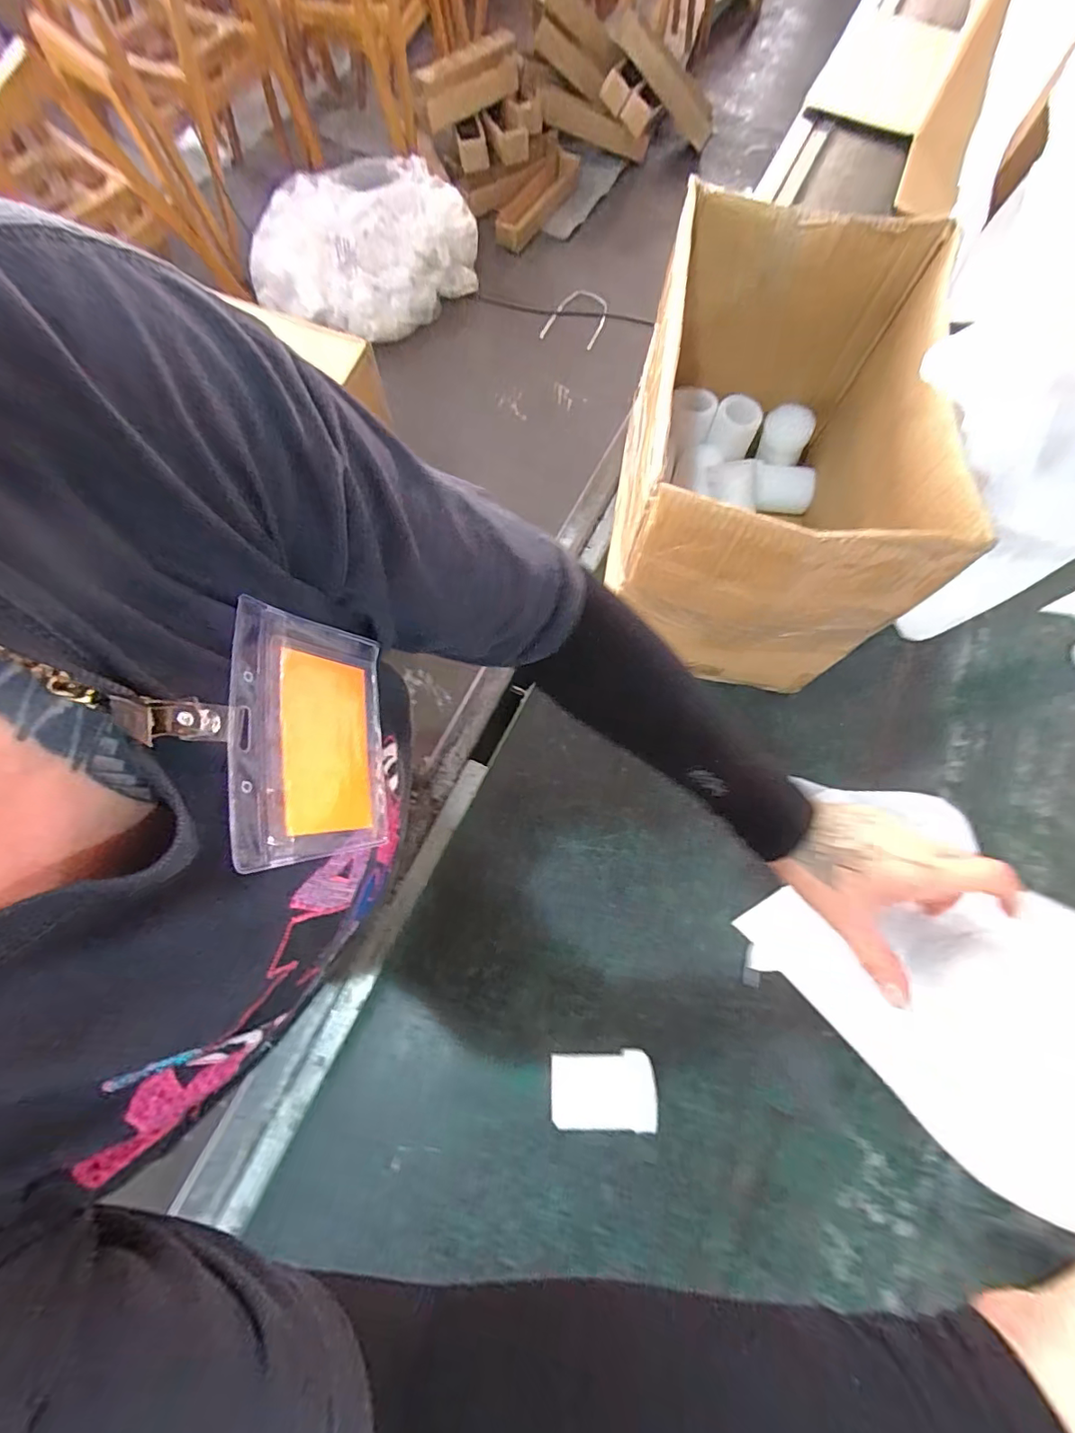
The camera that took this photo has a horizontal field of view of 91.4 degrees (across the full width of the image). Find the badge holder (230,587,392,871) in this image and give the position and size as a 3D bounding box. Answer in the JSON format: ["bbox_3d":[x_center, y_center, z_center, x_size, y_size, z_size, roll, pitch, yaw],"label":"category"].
[{"bbox_3d":[-0.095,0.009,0.227,0.006,0.083,0.101,-9,80,20],"label":"badge holder"}]

